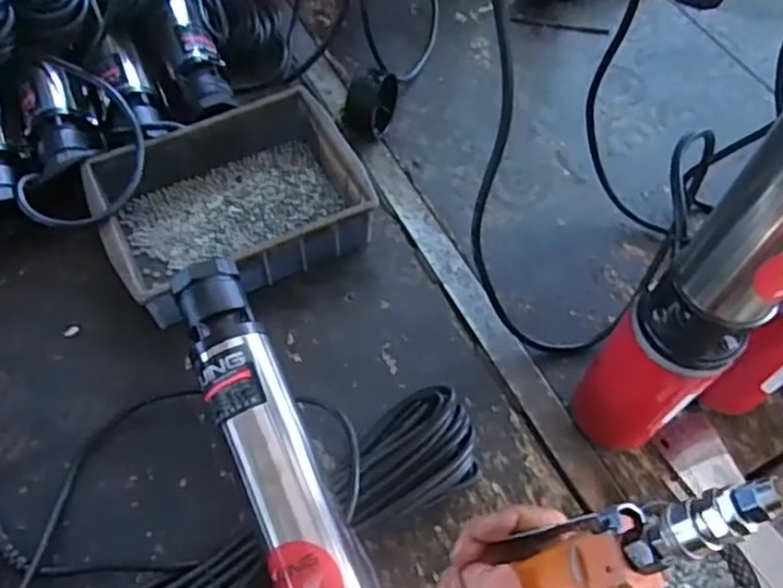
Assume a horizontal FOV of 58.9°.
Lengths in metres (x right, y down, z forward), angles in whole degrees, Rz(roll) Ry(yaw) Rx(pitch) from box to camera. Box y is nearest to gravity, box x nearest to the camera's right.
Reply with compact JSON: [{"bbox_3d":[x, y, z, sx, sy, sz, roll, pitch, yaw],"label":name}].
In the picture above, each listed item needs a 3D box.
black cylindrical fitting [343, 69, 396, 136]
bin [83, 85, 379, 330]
[{"bbox_3d":[-0.026,-0.210,0.764,0.045,0.072,0.085,22,61,10],"label":"black cylindrical fitting"},{"bbox_3d":[-0.159,-0.089,0.694,0.244,0.070,0.177,-23,63,-15],"label":"bin"}]

